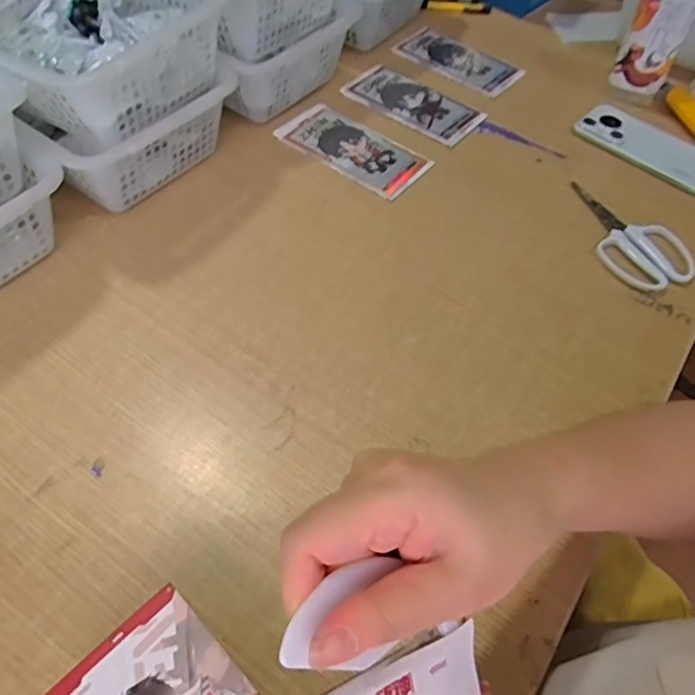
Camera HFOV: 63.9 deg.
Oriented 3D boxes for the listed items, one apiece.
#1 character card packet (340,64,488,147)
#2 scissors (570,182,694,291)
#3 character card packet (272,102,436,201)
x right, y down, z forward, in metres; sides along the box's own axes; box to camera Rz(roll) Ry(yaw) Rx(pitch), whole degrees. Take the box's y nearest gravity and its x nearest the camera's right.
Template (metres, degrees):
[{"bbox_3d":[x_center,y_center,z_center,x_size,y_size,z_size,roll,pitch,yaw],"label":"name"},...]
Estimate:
[{"bbox_3d":[0.081,-0.301,0.676,0.166,0.006,0.088,36,61,19],"label":"character card packet"},{"bbox_3d":[0.271,-0.114,0.555,0.084,0.012,0.151,-32,64,-22],"label":"scissors"},{"bbox_3d":[0.006,-0.223,0.620,0.166,0.004,0.083,35,61,18],"label":"character card packet"}]

